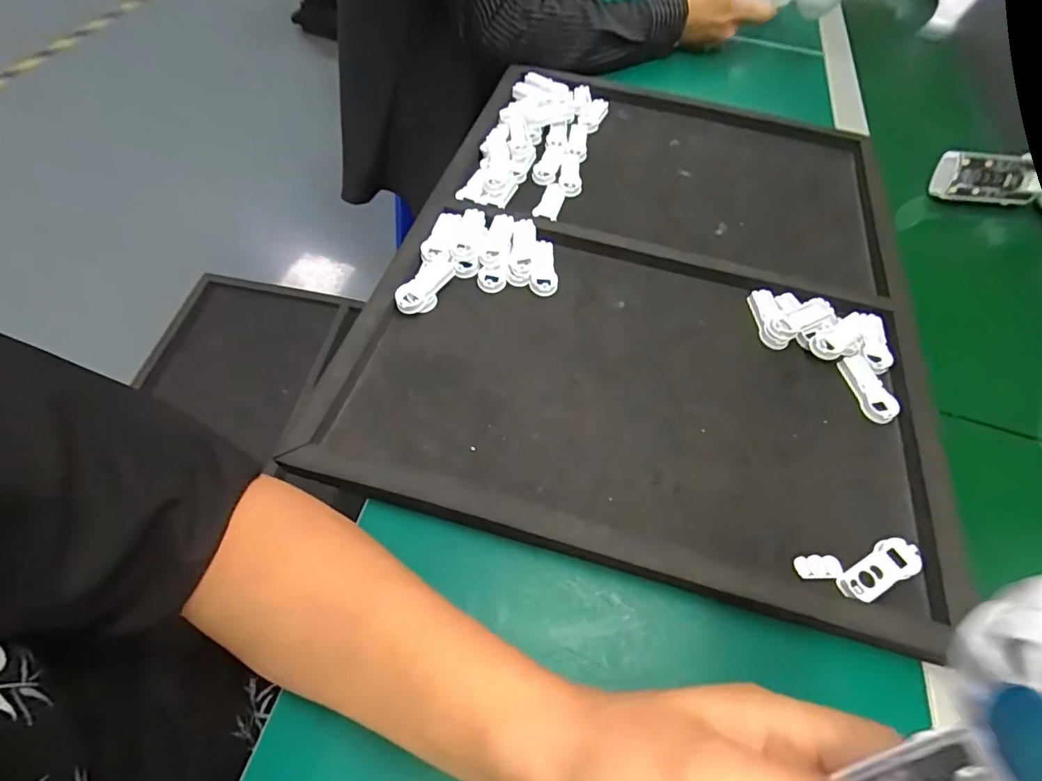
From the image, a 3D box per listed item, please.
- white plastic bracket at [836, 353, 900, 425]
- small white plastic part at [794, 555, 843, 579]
[{"bbox_3d":[0.267,-0.002,0.392,0.025,0.007,0.056,-9,59,-6],"label":"white plastic bracket"},{"bbox_3d":[0.184,0.108,0.313,0.029,0.004,0.014,0,59,-1],"label":"small white plastic part"}]

